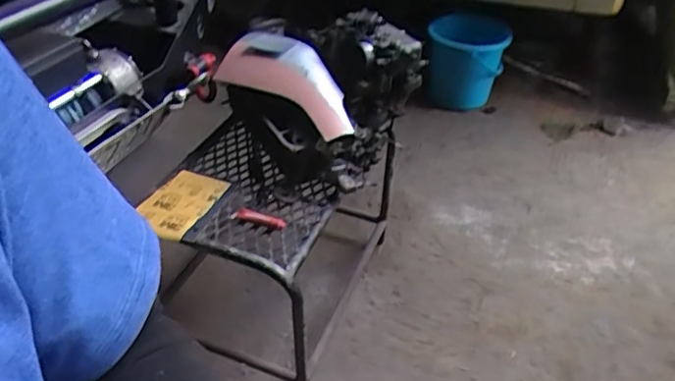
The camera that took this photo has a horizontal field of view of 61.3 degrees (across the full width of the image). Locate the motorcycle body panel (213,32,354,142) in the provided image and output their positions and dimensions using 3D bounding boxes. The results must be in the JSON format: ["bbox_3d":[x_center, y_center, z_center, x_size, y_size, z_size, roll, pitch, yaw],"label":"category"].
[{"bbox_3d":[-0.097,-0.256,1.286,0.402,0.078,0.193,33,49,32],"label":"motorcycle body panel"}]

